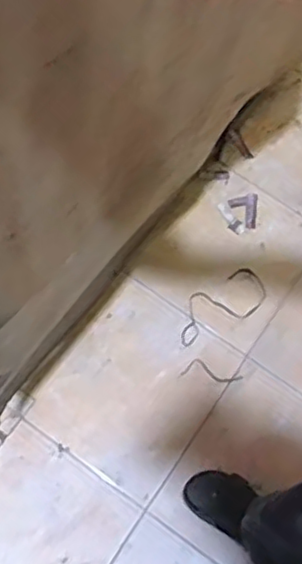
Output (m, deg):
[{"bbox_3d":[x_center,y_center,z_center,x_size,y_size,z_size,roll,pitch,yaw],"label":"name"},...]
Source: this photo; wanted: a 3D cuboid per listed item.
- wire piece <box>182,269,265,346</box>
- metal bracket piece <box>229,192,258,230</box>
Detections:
[{"bbox_3d":[0.163,0.053,1.534,0.254,0.013,0.110,-29,74,-19],"label":"wire piece"},{"bbox_3d":[0.252,-0.184,1.658,0.075,0.006,0.096,-26,73,-18],"label":"metal bracket piece"}]

